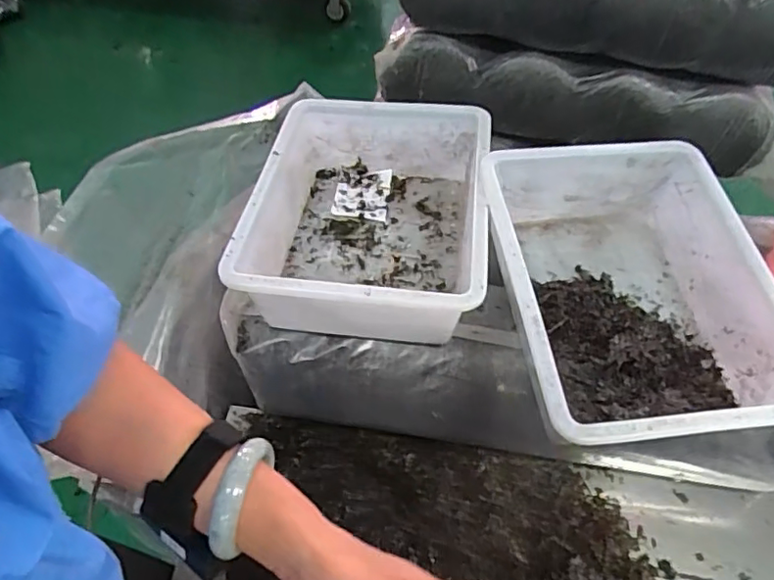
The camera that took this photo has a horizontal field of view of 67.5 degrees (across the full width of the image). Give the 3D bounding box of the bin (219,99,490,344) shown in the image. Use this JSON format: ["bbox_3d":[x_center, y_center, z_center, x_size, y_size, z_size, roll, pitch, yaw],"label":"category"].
[{"bbox_3d":[-0.022,-0.096,0.739,0.293,0.128,0.360,10,52,6],"label":"bin"}]

